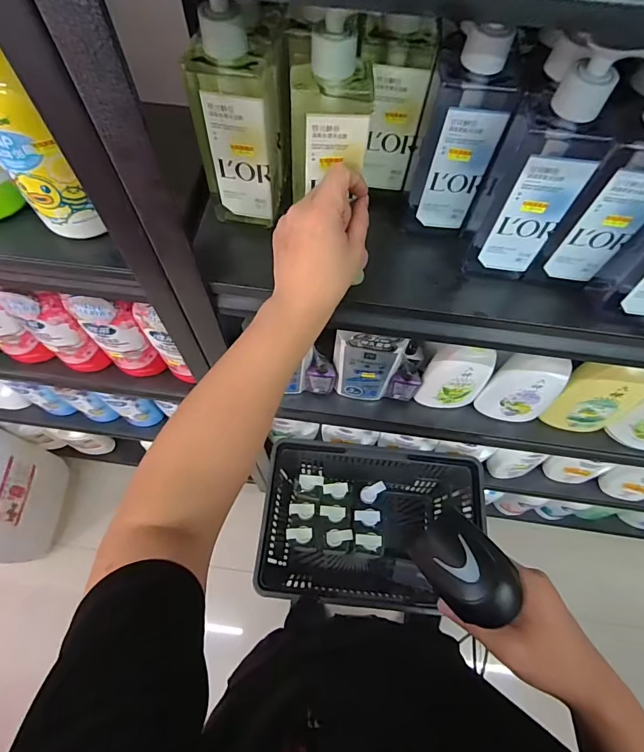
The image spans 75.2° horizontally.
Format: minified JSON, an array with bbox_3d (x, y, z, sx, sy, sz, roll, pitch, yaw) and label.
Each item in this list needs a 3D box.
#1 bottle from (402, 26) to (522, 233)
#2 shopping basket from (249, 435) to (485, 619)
[{"bbox_3d":[0.135,-0.224,0.405,0.070,0.186,0.052,17,66,6],"label":"bottle"},{"bbox_3d":[0.105,0.358,1.004,0.461,0.270,0.326,8,65,2],"label":"shopping basket"}]

